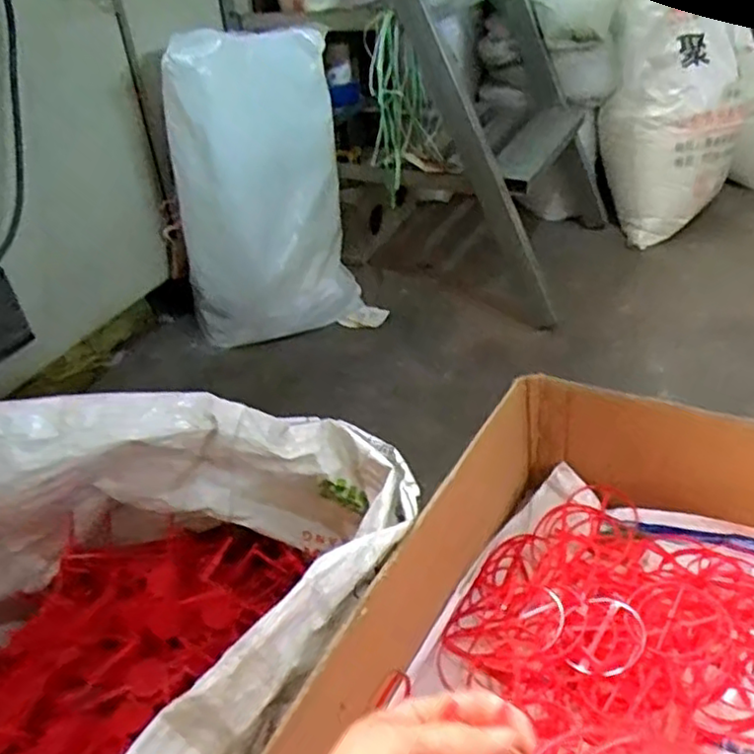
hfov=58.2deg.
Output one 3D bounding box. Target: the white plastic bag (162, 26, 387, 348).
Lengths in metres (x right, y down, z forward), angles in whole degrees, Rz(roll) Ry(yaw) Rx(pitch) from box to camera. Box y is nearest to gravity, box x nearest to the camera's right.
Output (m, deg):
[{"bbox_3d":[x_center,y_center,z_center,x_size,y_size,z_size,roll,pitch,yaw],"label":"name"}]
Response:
[{"bbox_3d":[-0.234,-0.377,1.421,0.382,0.591,0.176,-14,39,-13],"label":"white plastic bag"}]

